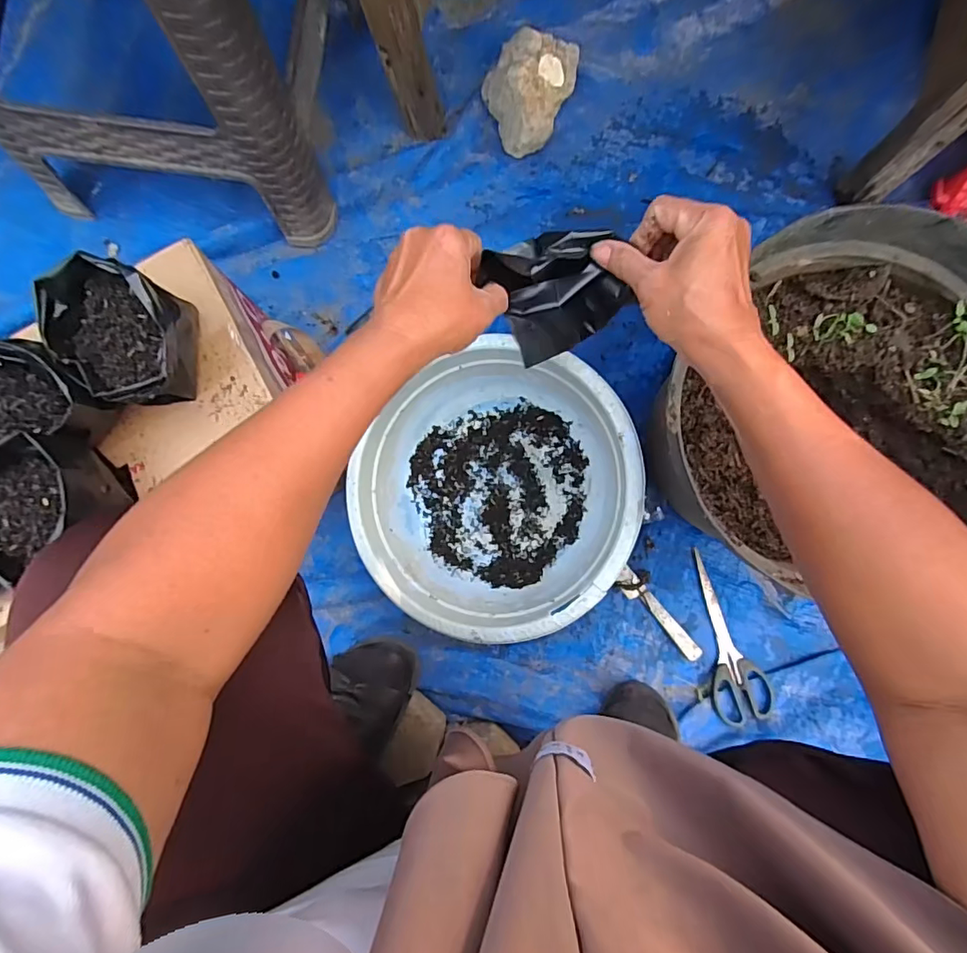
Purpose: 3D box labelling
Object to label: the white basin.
[{"bbox_3d":[0.009,0.018,0.561,0.275,0.138,0.285,0,85,2],"label":"white basin"}]

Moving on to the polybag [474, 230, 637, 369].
[{"bbox_3d":[0.052,-0.132,0.410,0.089,0.149,0.047,-13,85,1],"label":"polybag"}]

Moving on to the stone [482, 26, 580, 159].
[{"bbox_3d":[0.049,-0.480,0.653,0.102,0.065,0.125,27,87,4],"label":"stone"}]

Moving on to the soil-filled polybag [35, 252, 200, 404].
[{"bbox_3d":[-0.305,-0.120,0.444,0.107,0.090,0.101,0,85,2],"label":"soil-filled polybag"}]

